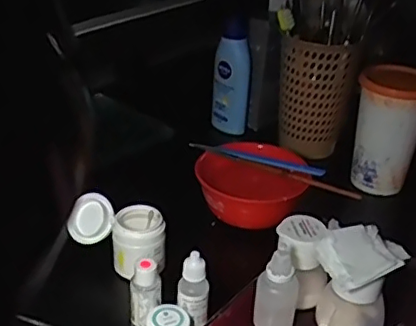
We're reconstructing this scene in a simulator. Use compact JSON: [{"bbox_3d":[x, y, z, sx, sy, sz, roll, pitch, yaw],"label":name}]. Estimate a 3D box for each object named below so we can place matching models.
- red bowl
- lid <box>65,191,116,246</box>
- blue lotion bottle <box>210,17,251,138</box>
[{"bbox_3d":[0.041,0.023,0.579,0.106,0.053,0.088,8,30,6],"label":"red bowl"},{"bbox_3d":[-0.102,0.048,0.514,0.045,0.004,0.043,-7,74,25],"label":"lid"},{"bbox_3d":[0.029,-0.103,0.726,0.045,0.134,0.027,7,30,4],"label":"blue lotion bottle"}]

